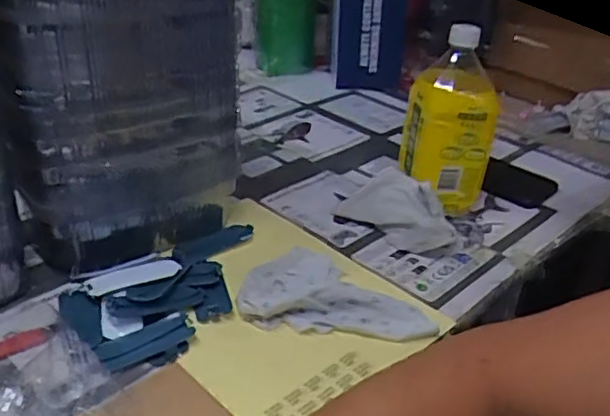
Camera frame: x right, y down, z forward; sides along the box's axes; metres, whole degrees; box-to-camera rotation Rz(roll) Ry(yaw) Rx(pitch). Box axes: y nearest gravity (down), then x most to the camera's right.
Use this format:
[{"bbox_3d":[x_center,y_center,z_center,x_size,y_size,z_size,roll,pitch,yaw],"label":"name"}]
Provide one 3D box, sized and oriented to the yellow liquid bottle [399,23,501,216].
[{"bbox_3d":[0.158,-0.091,0.666,0.085,0.197,0.073,-2,32,-9],"label":"yellow liquid bottle"}]

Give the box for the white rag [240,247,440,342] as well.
[{"bbox_3d":[0.029,0.070,0.559,0.167,0.023,0.106,5,31,3],"label":"white rag"}]

